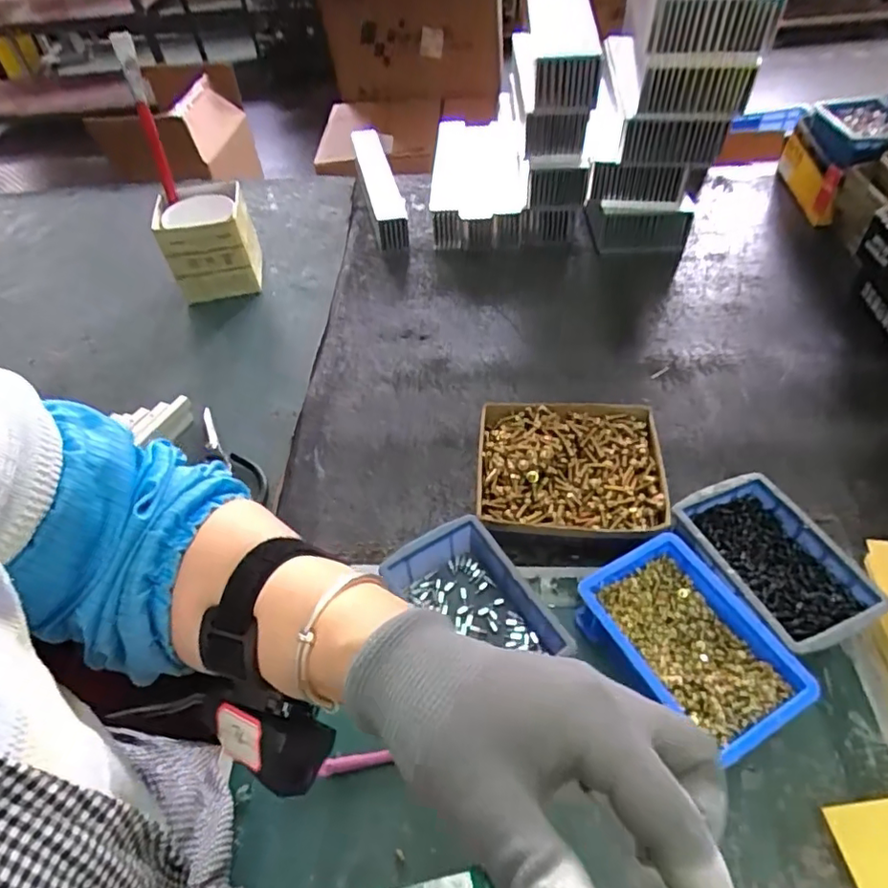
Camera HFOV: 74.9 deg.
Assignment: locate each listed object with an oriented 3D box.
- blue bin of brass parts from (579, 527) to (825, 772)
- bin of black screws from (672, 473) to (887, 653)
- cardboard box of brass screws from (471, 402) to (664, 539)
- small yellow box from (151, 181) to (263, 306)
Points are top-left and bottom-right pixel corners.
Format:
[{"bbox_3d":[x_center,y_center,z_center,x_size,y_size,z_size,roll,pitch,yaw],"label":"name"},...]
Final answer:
[{"bbox_3d":[0.179,0.154,0.440,0.109,0.053,0.150,-25,54,-16],"label":"blue bin of brass parts"},{"bbox_3d":[0.265,0.099,0.476,0.101,0.049,0.142,-21,53,-13],"label":"bin of black screws"},{"bbox_3d":[0.118,0.028,0.555,0.171,0.043,0.147,2,51,5],"label":"cardboard box of brass screws"},{"bbox_3d":[-0.319,-0.274,0.801,0.114,0.119,0.110,-10,51,-5],"label":"small yellow box"}]

